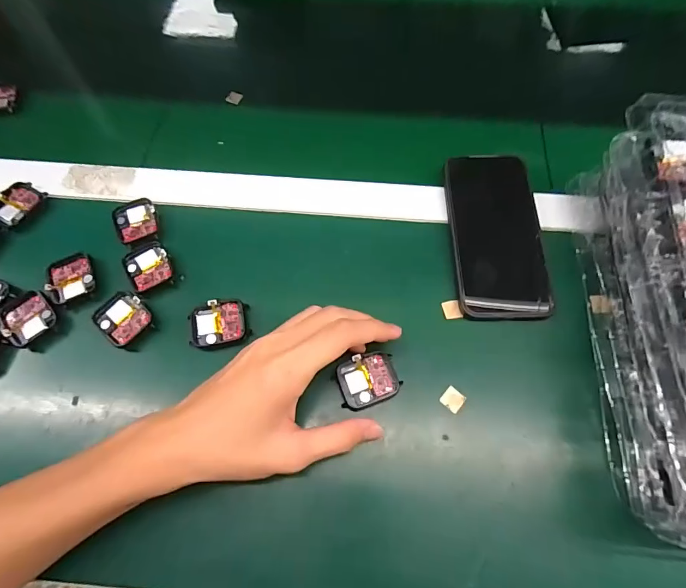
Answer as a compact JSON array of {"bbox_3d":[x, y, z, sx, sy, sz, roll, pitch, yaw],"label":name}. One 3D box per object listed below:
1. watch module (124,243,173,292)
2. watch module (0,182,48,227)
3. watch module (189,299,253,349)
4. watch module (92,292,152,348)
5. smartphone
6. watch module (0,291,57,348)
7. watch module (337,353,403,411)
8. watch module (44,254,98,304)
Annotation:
[{"bbox_3d":[-0.167,-0.025,0.338,0.034,0.005,0.042,-25,69,-11],"label":"watch module"},{"bbox_3d":[-0.301,-0.084,0.365,0.034,0.009,0.041,30,69,12],"label":"watch module"},{"bbox_3d":[-0.100,0.024,0.321,0.045,0.010,0.036,-12,67,-6],"label":"watch module"},{"bbox_3d":[-0.179,0.020,0.322,0.041,0.007,0.037,40,72,15],"label":"watch module"},{"bbox_3d":[0.135,-0.055,0.347,0.077,0.011,0.156,-1,70,0],"label":"smartphone"},{"bbox_3d":[-0.257,0.018,0.320,0.039,0.006,0.043,-41,73,-16],"label":"watch module"},{"bbox_3d":[0.020,0.065,0.301,0.045,0.008,0.037,-15,67,-7],"label":"watch module"},{"bbox_3d":[-0.231,-0.015,0.334,0.035,0.005,0.041,-24,69,-11],"label":"watch module"}]

